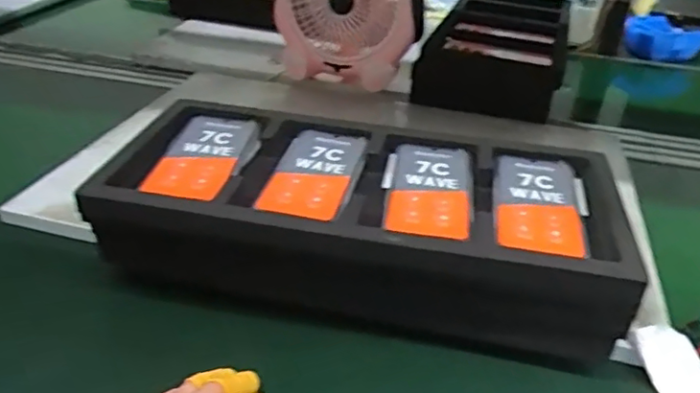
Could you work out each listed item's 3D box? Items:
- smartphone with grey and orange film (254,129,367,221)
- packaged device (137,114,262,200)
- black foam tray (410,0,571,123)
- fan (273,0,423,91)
[{"bbox_3d":[-0.034,-0.024,0.606,0.082,0.011,0.164,9,32,7],"label":"smartphone with grey and orange film"},{"bbox_3d":[-0.148,-0.040,0.618,0.081,0.020,0.160,9,32,7],"label":"packaged device"},{"bbox_3d":[0.275,-0.275,1.125,0.223,0.100,0.445,13,33,13],"label":"black foam tray"},{"bbox_3d":[-0.001,-0.324,1.002,0.245,0.254,0.110,8,32,6],"label":"fan"}]

